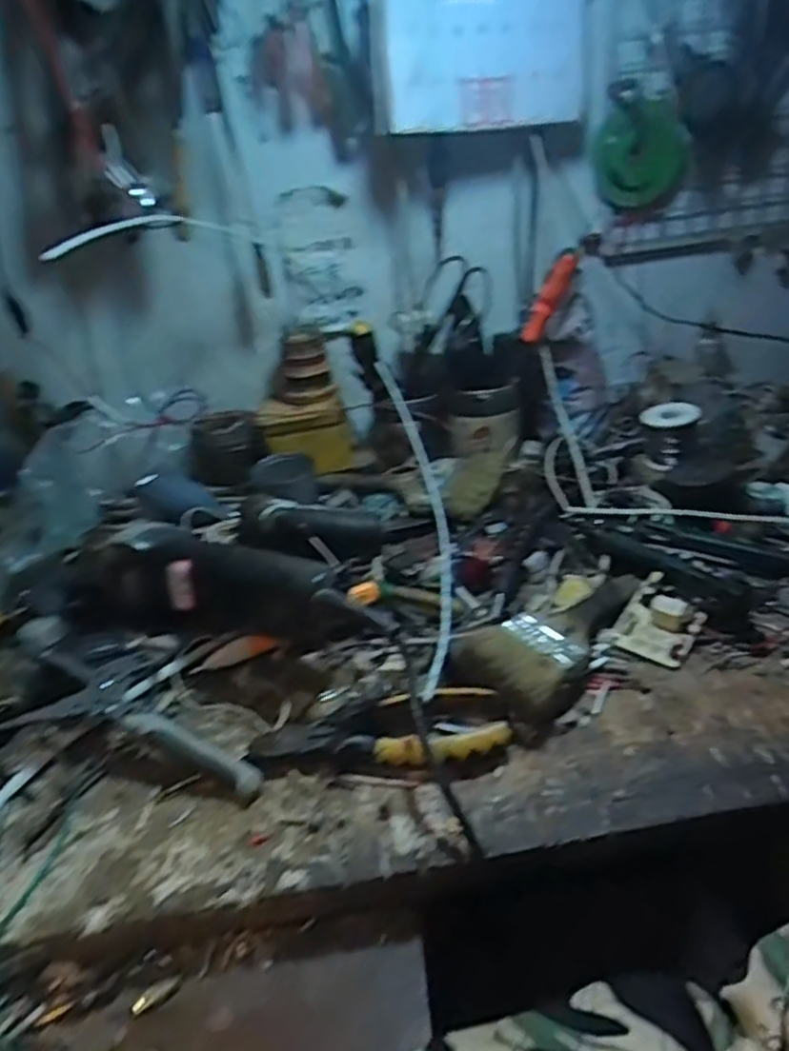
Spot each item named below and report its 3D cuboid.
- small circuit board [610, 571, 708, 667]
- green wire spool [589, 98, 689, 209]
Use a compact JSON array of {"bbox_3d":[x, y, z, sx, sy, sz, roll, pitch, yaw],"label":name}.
[{"bbox_3d":[0.190,0.067,0.503,0.052,0.025,0.062,18,38,38],"label":"small circuit board"},{"bbox_3d":[0.252,-0.384,0.727,0.094,0.094,0.056,3,30,18],"label":"green wire spool"}]

